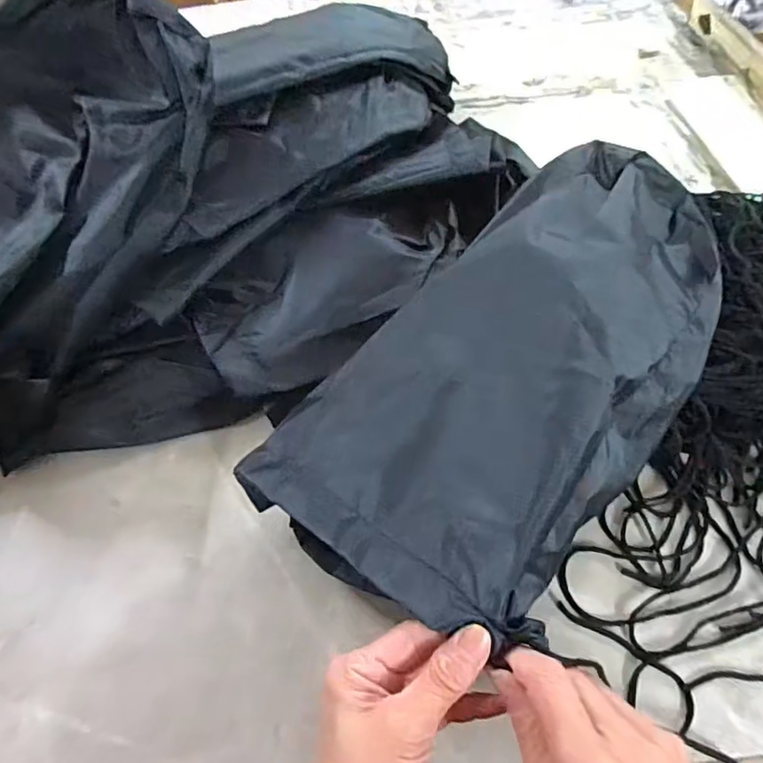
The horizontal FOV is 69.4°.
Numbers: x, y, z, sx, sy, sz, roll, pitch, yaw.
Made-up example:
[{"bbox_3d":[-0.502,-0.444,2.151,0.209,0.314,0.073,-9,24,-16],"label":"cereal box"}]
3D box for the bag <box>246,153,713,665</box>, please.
[{"bbox_3d":[0.110,-0.030,0.386,0.195,0.074,0.407,35,65,22],"label":"bag"}]

